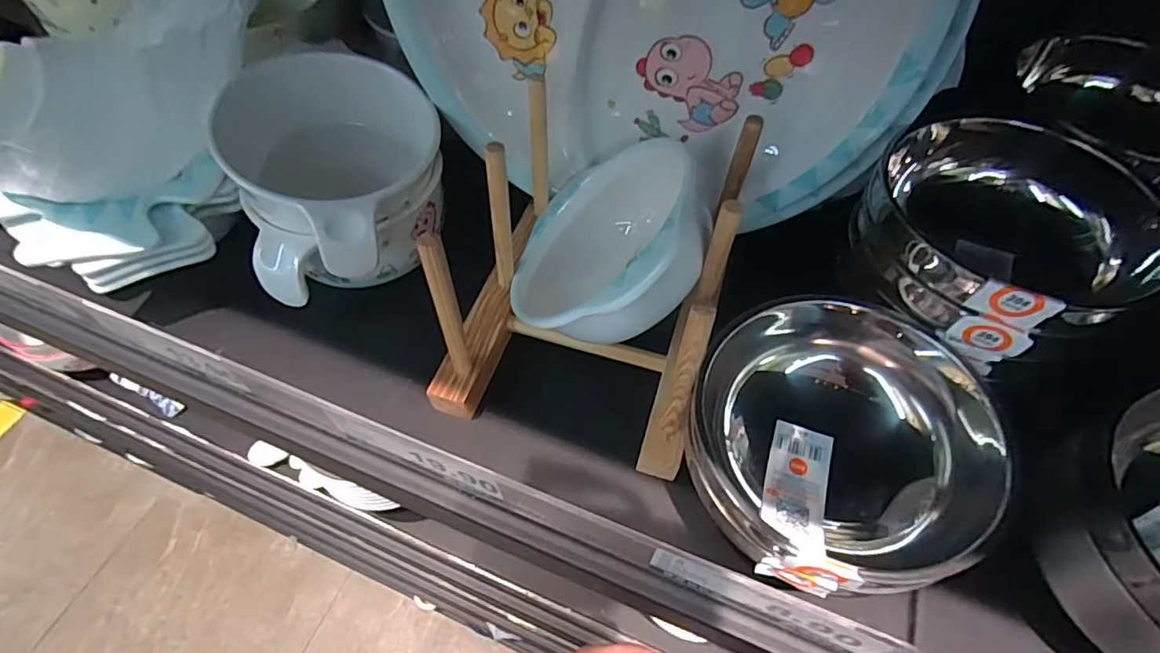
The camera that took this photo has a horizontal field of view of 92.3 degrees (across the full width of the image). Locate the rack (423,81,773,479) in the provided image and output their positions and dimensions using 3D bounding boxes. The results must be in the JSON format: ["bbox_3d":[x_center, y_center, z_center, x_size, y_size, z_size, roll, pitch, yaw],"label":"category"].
[{"bbox_3d":[0.006,-0.026,0.275,0.127,0.099,0.150,15,57,10],"label":"rack"}]

